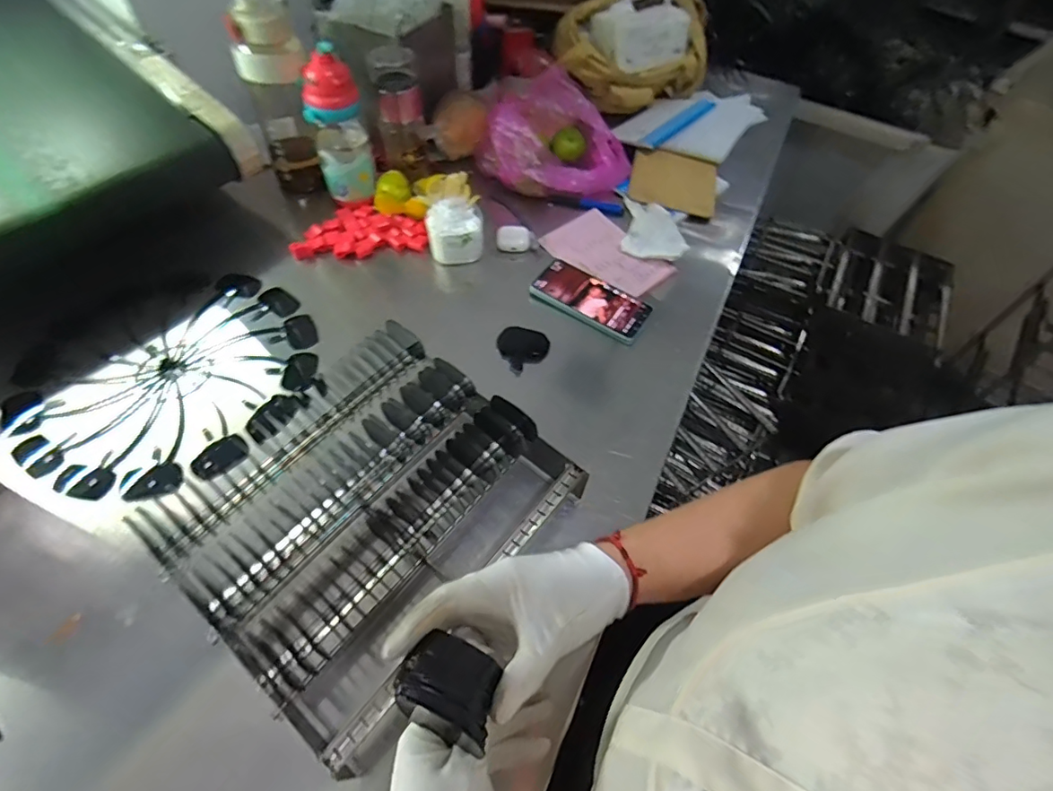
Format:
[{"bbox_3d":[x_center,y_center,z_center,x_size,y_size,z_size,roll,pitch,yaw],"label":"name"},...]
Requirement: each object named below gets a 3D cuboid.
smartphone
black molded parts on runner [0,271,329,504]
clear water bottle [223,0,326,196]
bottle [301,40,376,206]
[{"bbox_3d":[0.091,-0.135,0.714,0.156,0.016,0.082,30,58,15],"label":"smartphone"},{"bbox_3d":[-0.424,-0.028,0.626,0.319,0.023,0.301,-34,65,-25],"label":"black molded parts on runner"},{"bbox_3d":[-0.342,-0.402,0.737,0.088,0.262,0.102,-17,59,-16],"label":"clear water bottle"},{"bbox_3d":[-0.269,-0.383,0.747,0.077,0.197,0.073,-12,57,-13],"label":"bottle"}]

